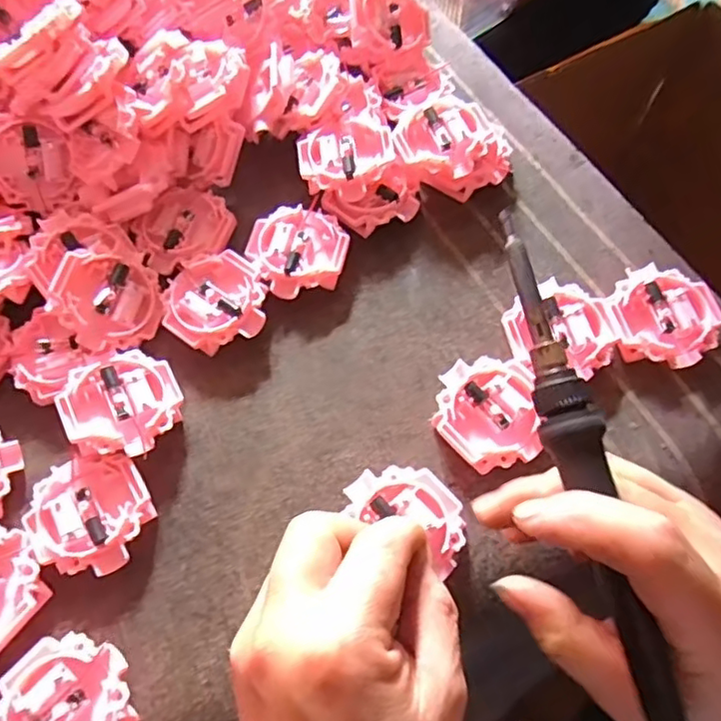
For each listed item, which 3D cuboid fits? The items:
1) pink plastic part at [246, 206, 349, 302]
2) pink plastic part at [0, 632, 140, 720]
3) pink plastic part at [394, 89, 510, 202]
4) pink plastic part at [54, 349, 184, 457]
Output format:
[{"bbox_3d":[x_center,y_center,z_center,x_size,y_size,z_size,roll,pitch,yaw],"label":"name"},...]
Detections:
[{"bbox_3d":[-0.033,-0.060,0.331,0.050,0.012,0.051,-28,68,-9],"label":"pink plastic part"},{"bbox_3d":[-0.119,0.141,0.245,0.052,0.016,0.054,38,73,17],"label":"pink plastic part"},{"bbox_3d":[0.053,-0.121,0.349,0.062,0.031,0.052,-23,67,-7],"label":"pink plastic part"},{"bbox_3d":[-0.113,0.023,0.291,0.052,0.015,0.052,5,63,-10],"label":"pink plastic part"}]

